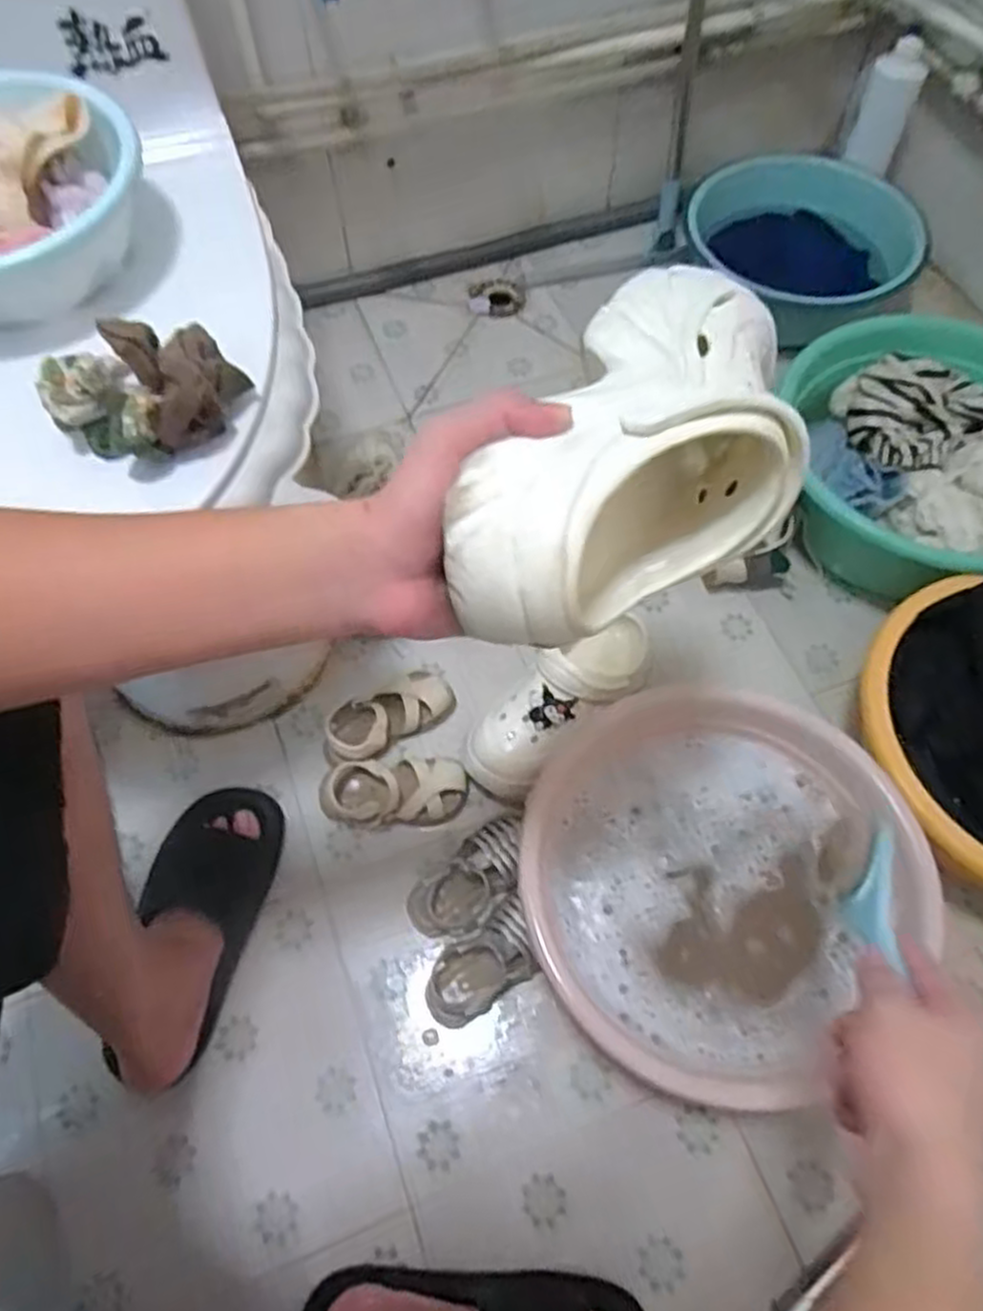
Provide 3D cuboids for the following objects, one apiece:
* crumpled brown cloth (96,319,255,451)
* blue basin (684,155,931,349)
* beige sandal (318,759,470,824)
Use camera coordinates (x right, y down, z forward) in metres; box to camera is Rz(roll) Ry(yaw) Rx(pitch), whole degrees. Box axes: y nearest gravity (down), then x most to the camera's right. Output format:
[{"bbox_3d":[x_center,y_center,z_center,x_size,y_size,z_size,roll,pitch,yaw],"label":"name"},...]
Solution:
[{"bbox_3d":[-0.205,-0.190,0.511,0.069,0.064,0.073,-27,68,-12],"label":"crumpled brown cloth"},{"bbox_3d":[0.484,-0.613,1.153,0.334,0.098,0.316,-24,67,-11],"label":"blue basin"},{"bbox_3d":[-0.104,0.147,0.828,0.150,0.048,0.067,-4,65,-2],"label":"beige sandal"}]

